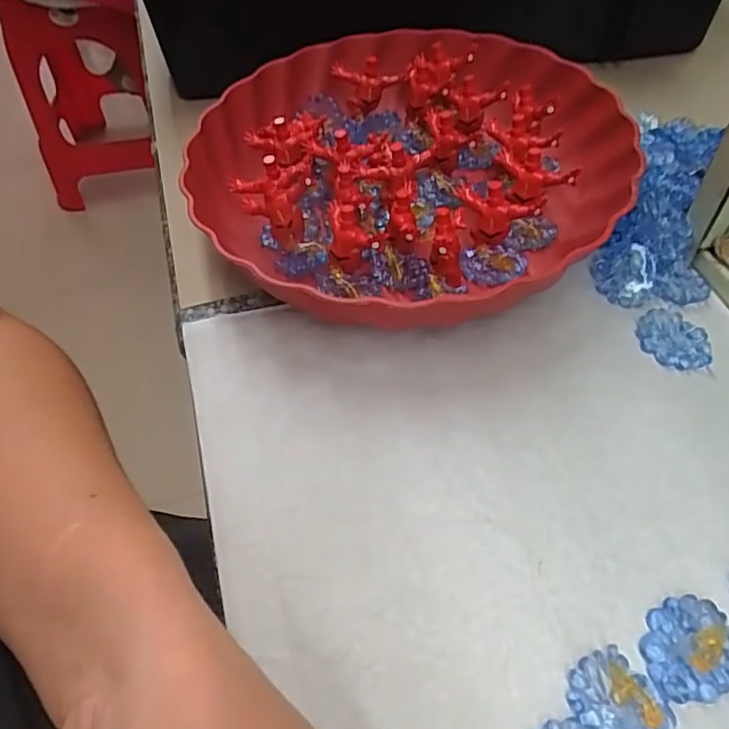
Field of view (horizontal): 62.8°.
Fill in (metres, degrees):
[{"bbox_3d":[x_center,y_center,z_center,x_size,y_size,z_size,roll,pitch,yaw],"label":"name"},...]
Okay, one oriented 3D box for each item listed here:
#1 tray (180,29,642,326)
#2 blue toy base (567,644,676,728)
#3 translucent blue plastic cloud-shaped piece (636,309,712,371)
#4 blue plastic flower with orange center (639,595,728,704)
[{"bbox_3d":[0.014,-0.110,0.346,0.230,0.067,0.221,28,60,23],"label":"tray"},{"bbox_3d":[0.089,0.119,0.205,0.026,0.006,0.037,-26,55,-15],"label":"blue toy base"},{"bbox_3d":[0.155,-0.012,0.297,0.027,0.006,0.036,-36,58,-21],"label":"translucent blue plastic cloud-shaped piece"},{"bbox_3d":[0.117,0.102,0.215,0.030,0.007,0.036,13,55,14],"label":"blue plastic flower with orange center"}]

